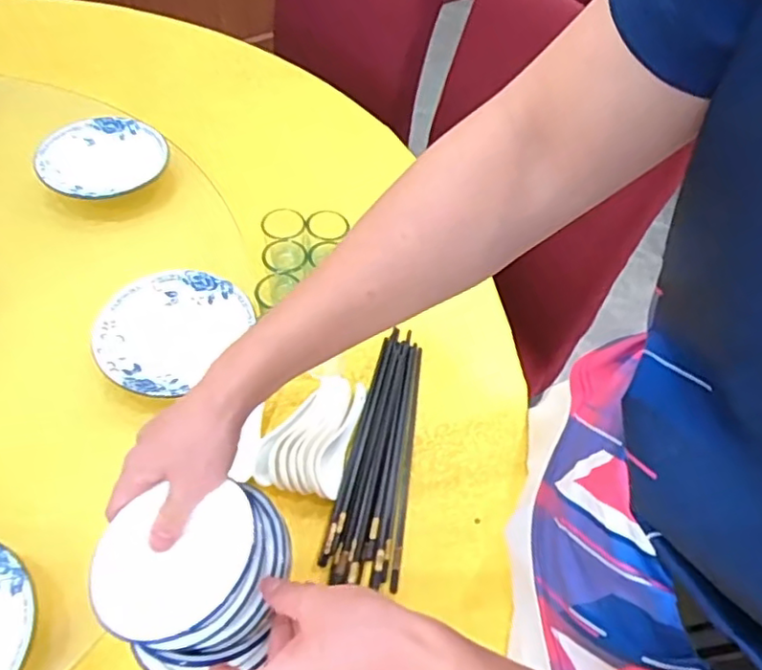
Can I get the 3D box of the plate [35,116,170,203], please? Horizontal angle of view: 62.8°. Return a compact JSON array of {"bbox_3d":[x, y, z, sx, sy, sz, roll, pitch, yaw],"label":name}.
[{"bbox_3d":[-0.360,-0.231,0.808,0.143,0.014,0.150,3,58,-5],"label":"plate"}]

